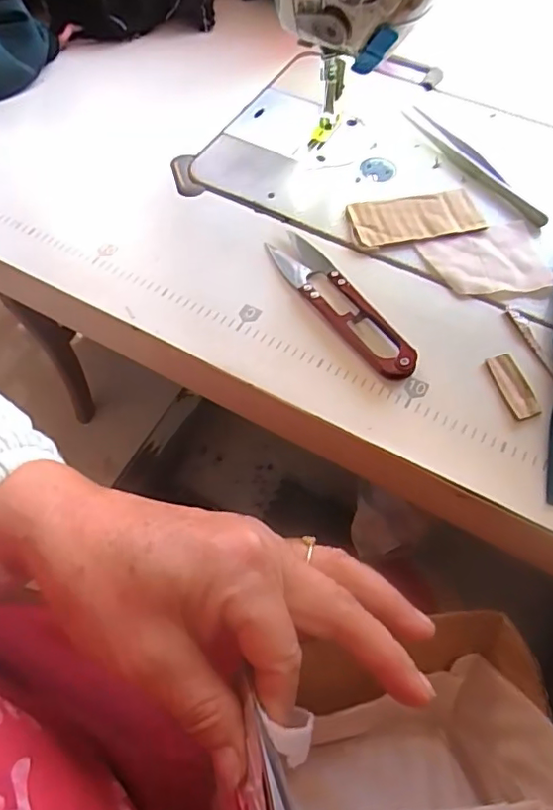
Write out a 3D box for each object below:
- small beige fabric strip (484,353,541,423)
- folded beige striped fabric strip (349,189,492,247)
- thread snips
[{"bbox_3d":[0.121,-0.010,0.285,0.014,0.004,0.037,-13,61,-7],"label":"small beige fabric strip"},{"bbox_3d":[0.086,-0.117,0.347,0.076,0.005,0.040,-7,60,-4],"label":"folded beige striped fabric strip"},{"bbox_3d":[0.035,-0.058,0.312,0.026,0.010,0.117,-29,64,-15],"label":"thread snips"}]

